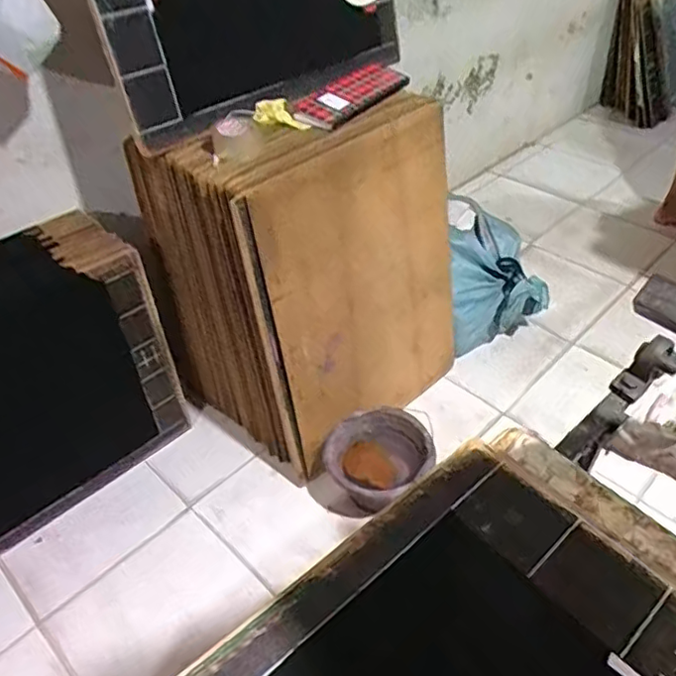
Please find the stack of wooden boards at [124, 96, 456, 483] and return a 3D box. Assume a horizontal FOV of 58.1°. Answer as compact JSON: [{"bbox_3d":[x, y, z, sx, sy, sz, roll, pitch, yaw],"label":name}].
[{"bbox_3d":[-0.059,-0.156,1.573,0.635,0.807,0.491,-34,51,-30],"label":"stack of wooden boards"}]

